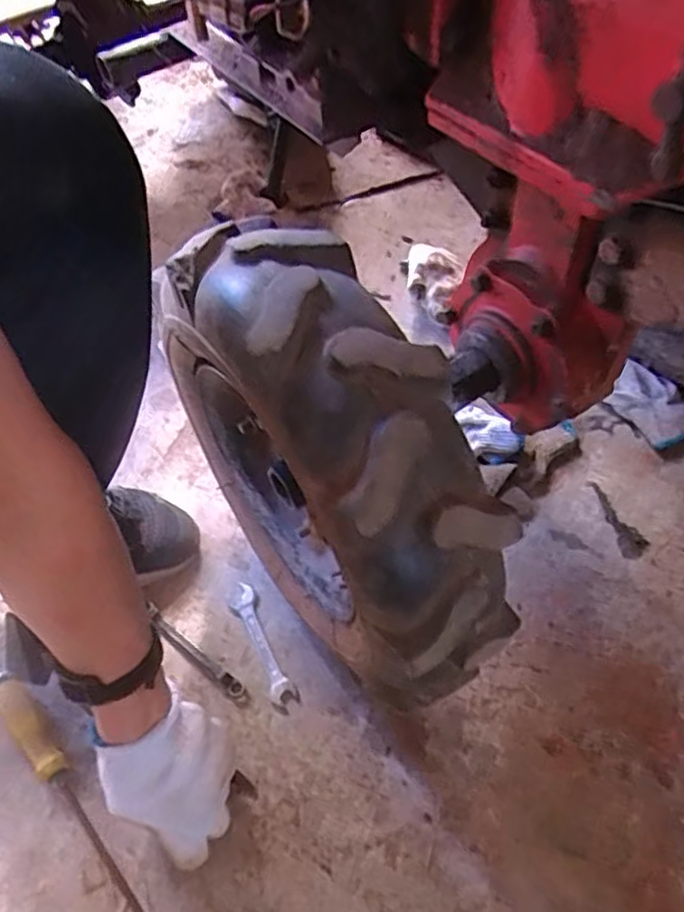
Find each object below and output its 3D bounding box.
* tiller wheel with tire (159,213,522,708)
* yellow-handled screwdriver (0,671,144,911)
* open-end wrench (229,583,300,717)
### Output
[{"bbox_3d":[-0.011,0.009,0.499,0.124,0.290,0.339,-33,59,-17],"label":"tiller wheel with tire"},{"bbox_3d":[-0.242,0.298,0.574,0.027,0.034,0.260,-35,60,-17],"label":"yellow-handled screwdriver"},{"bbox_3d":[-0.079,0.186,0.648,0.027,0.004,0.134,-24,58,-11],"label":"open-end wrench"}]

